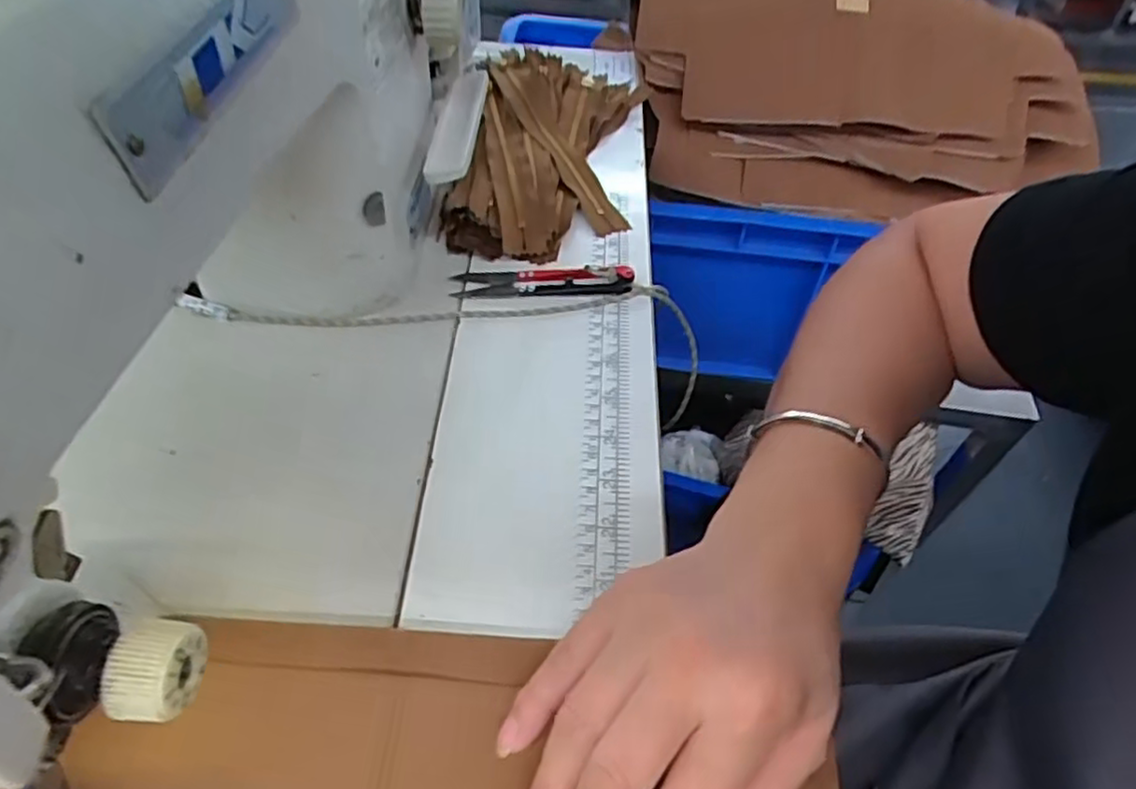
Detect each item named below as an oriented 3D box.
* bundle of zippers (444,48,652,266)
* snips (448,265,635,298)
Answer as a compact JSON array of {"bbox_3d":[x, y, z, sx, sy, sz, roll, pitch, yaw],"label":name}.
[{"bbox_3d":[-0.011,-0.173,0.492,0.121,0.033,0.225,7,50,0],"label":"bundle of zippers"},{"bbox_3d":[-0.015,-0.069,0.414,0.105,0.013,0.024,2,50,-4],"label":"snips"}]

